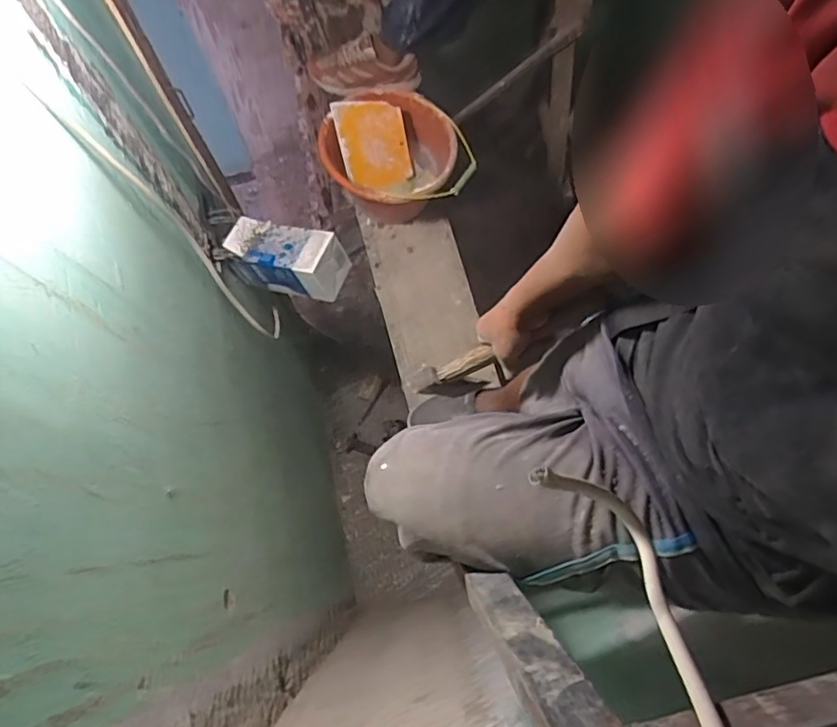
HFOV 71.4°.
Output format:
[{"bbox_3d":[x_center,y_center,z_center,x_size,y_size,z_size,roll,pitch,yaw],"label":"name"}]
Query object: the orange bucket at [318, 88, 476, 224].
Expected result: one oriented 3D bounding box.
[{"bbox_3d":[-0.050,-0.452,1.341,0.287,0.207,0.275,0,75,0],"label":"orange bucket"}]

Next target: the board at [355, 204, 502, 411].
[{"bbox_3d":[0.020,-0.154,1.419,0.221,0.039,0.476,-13,69,-5],"label":"board"}]

